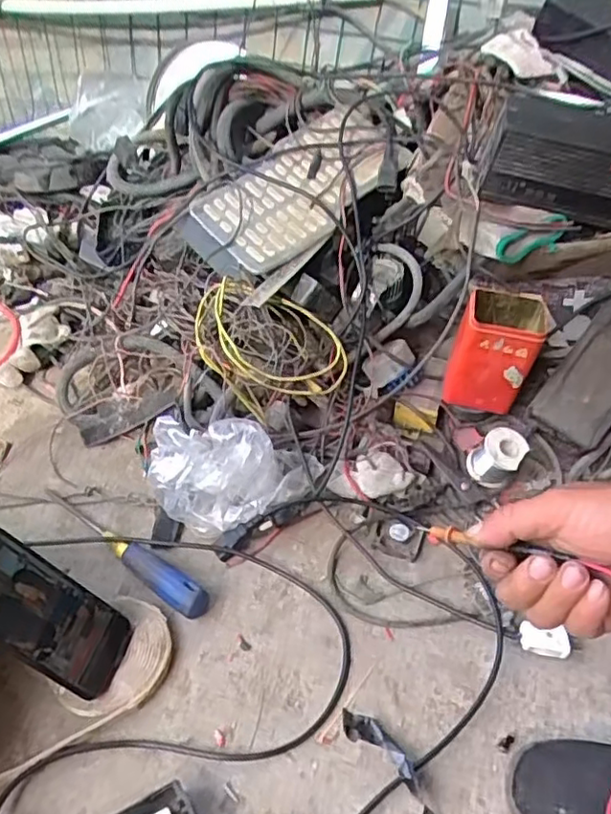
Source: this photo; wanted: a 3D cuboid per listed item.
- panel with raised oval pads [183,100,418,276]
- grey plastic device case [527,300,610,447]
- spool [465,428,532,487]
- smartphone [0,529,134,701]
[{"bbox_3d":[-0.015,-0.269,0.782,0.296,0.030,0.136,-36,75,-6],"label":"panel with raised oval pads"},{"bbox_3d":[0.351,-0.050,0.737,0.084,0.046,0.198,37,90,33],"label":"grey plastic device case"},{"bbox_3d":[0.221,0.053,0.727,0.058,0.049,0.056,1,46,-1],"label":"spool"},{"bbox_3d":[-0.223,0.179,0.542,0.012,0.165,0.078,-27,29,35],"label":"smartphone"}]

